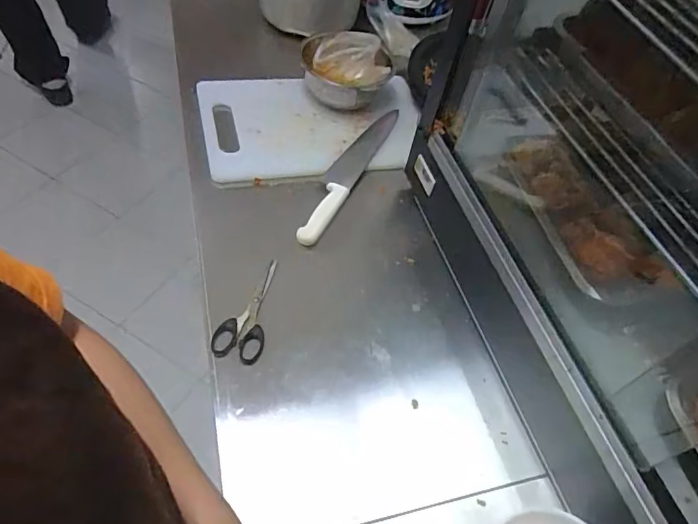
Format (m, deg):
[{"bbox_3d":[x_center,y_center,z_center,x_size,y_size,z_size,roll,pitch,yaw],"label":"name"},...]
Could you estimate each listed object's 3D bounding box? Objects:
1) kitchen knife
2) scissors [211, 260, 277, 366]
[{"bbox_3d":[0.001,-0.156,0.806,0.053,0.023,0.339,24,56,13],"label":"kitchen knife"},{"bbox_3d":[-0.126,0.059,0.639,0.059,0.013,0.147,10,54,3],"label":"scissors"}]

